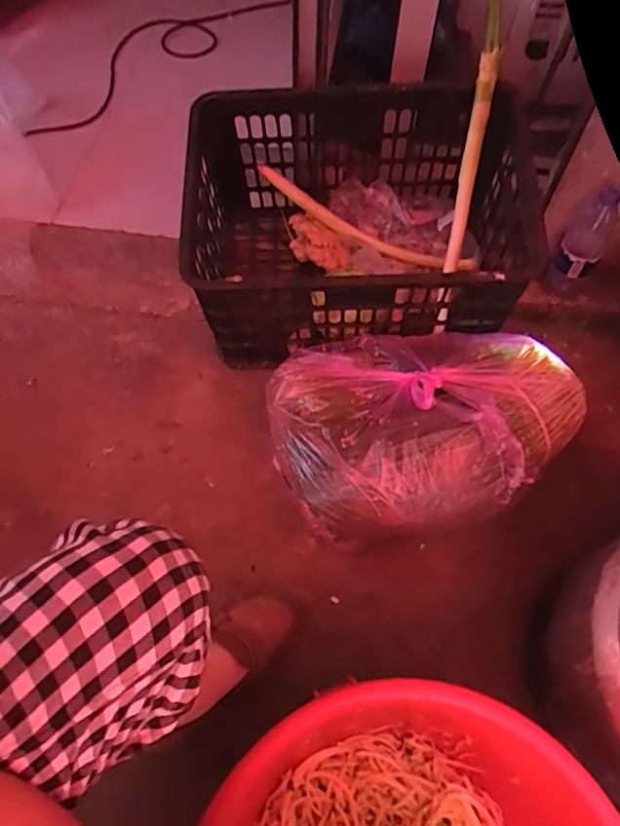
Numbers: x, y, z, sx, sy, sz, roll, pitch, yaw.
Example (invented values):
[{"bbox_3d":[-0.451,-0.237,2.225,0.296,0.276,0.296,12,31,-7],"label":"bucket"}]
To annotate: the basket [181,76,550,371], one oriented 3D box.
[{"bbox_3d":[0.068,-0.278,0.868,0.462,0.298,0.333,2,59,-2],"label":"basket"}]

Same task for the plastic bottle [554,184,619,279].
[{"bbox_3d":[0.436,-0.277,0.886,0.061,0.160,0.053,37,64,18],"label":"plastic bottle"}]

